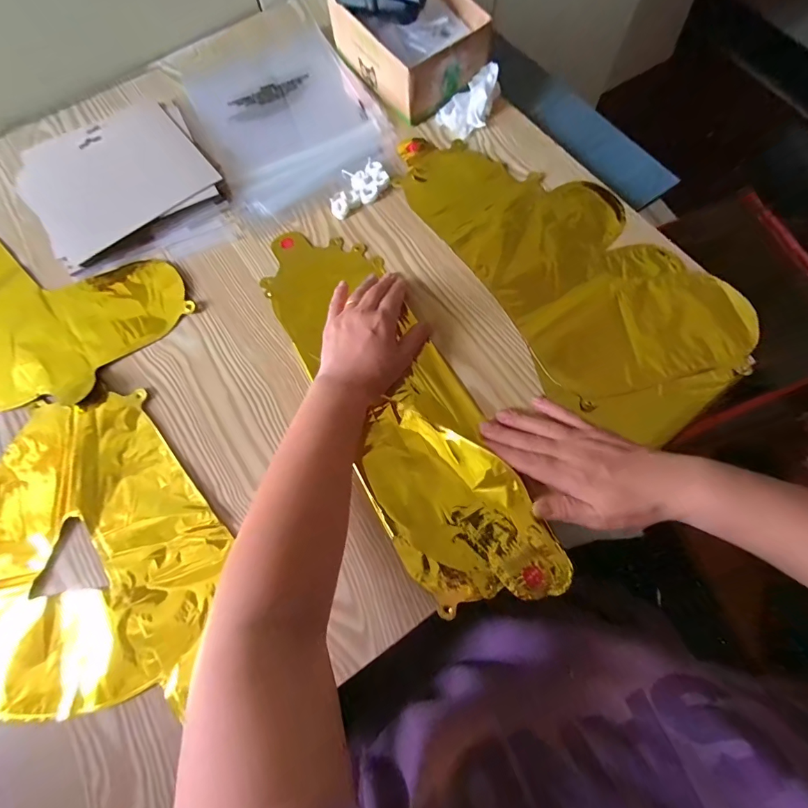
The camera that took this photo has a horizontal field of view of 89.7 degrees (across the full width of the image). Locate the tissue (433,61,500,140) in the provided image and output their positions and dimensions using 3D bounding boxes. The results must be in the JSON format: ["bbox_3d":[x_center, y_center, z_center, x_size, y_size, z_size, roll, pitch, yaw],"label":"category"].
[{"bbox_3d":[0.088,-0.376,0.506,0.084,0.033,0.055,-35,74,-9],"label":"tissue"}]

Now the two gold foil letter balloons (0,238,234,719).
[{"bbox_3d":[-0.394,-0.011,0.437,0.352,0.041,0.633,-20,72,-4],"label":"two gold foil letter balloons"}]

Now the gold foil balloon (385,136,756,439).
[{"bbox_3d":[0.167,-0.163,0.444,0.205,0.010,0.422,-34,74,-9],"label":"gold foil balloon"}]

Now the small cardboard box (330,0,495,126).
[{"bbox_3d":[0.004,-0.464,0.511,0.132,0.080,0.192,-36,74,-9],"label":"small cardboard box"}]

